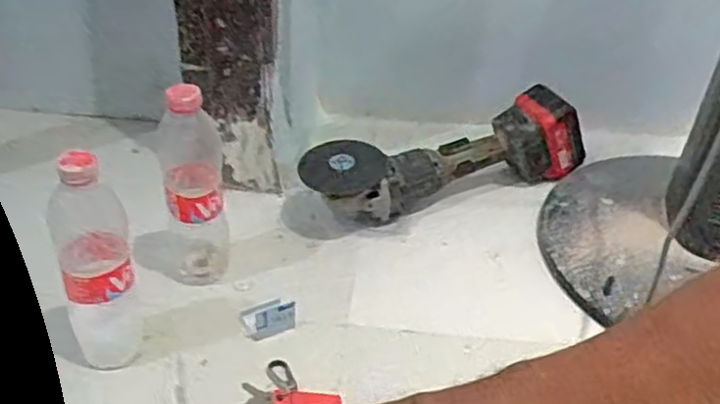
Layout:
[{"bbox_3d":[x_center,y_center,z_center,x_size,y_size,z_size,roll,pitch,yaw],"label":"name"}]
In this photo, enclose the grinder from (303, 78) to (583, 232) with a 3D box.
[{"bbox_3d":[0.108,-0.050,0.917,0.368,0.108,0.094,-12,39,-19],"label":"grinder"}]

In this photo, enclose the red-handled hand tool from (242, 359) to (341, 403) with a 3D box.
[{"bbox_3d":[-0.081,0.174,0.694,0.112,0.009,0.068,-6,38,-12],"label":"red-handled hand tool"}]

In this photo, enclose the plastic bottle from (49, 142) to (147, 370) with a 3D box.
[{"bbox_3d":[-0.238,0.046,0.656,0.068,0.228,0.069,-12,39,-19],"label":"plastic bottle"}]

